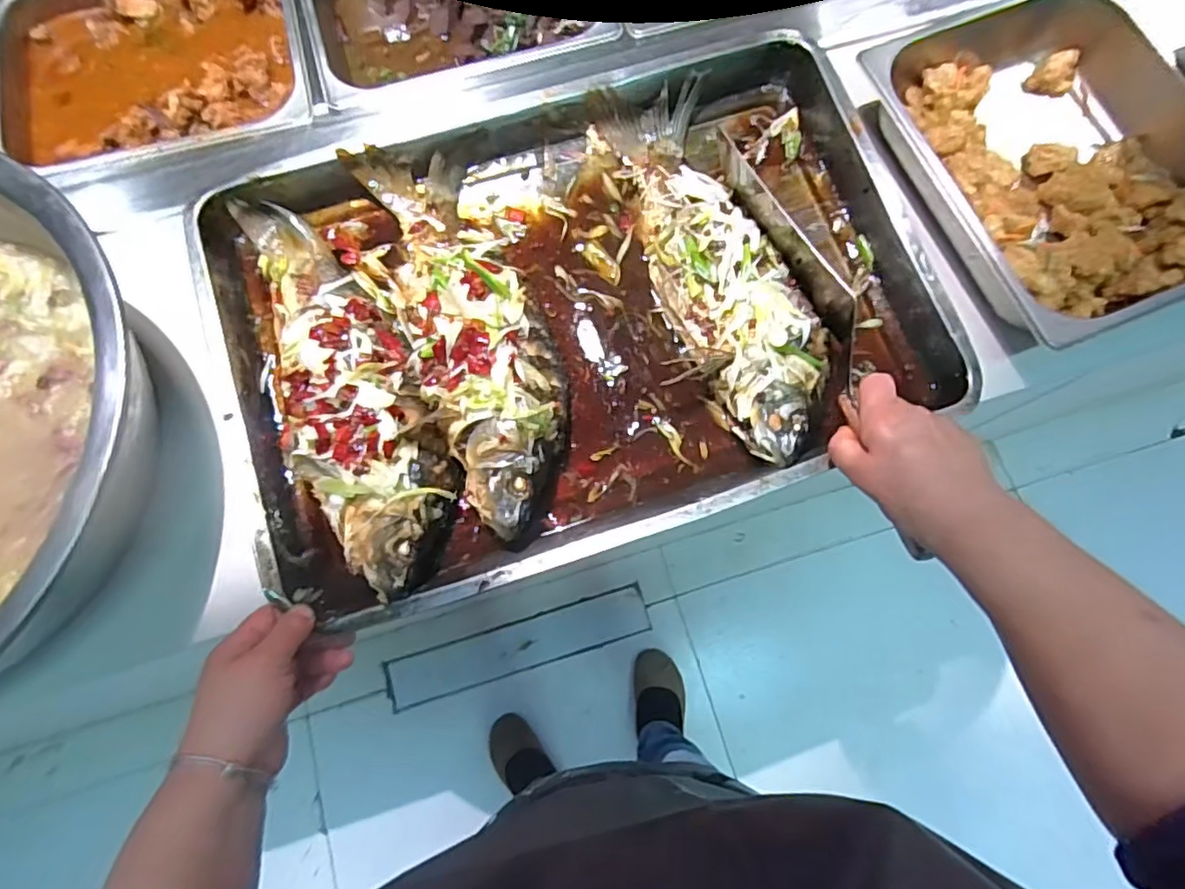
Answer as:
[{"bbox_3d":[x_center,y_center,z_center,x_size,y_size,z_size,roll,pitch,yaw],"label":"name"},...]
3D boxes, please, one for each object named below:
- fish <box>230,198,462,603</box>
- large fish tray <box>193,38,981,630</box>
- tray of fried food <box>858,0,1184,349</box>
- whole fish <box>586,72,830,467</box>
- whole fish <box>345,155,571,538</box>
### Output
[{"bbox_3d":[-0.205,-0.052,0.512,0.110,0.052,0.353,-26,77,-7],"label":"fish"},{"bbox_3d":[-0.015,-0.121,0.533,0.572,0.061,0.389,-19,76,-5],"label":"large fish tray"},{"bbox_3d":[0.421,-0.260,0.581,0.262,0.085,0.333,-23,76,-6],"label":"tray of fried food"},{"bbox_3d":[0.107,-0.159,0.544,0.126,0.056,0.369,-20,76,-5],"label":"whole fish"},{"bbox_3d":[-0.103,-0.101,0.527,0.118,0.057,0.367,-23,76,-6],"label":"whole fish"}]

